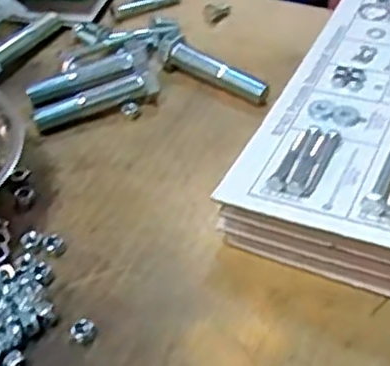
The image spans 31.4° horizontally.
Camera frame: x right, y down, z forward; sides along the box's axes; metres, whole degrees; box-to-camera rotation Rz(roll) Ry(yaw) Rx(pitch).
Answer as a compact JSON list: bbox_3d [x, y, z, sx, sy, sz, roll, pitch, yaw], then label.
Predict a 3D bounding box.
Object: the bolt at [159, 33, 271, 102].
[{"bbox_3d":[0.017,-0.119,0.715,0.130,0.031,0.025,27,51,27],"label":"bolt"}]

